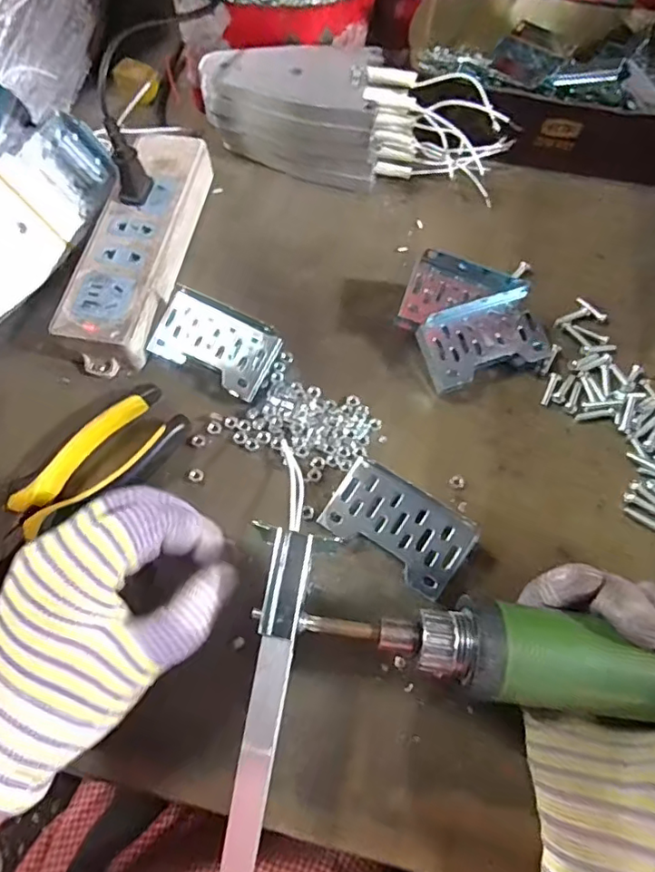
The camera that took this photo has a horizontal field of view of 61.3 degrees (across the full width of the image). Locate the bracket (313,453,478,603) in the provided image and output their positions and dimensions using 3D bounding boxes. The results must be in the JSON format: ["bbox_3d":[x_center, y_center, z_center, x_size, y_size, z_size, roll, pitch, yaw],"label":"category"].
[{"bbox_3d":[0.038,0.051,0.306,0.076,0.026,0.044,33,70,13],"label":"bracket"}]

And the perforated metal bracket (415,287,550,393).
[{"bbox_3d":[0.099,-0.062,0.354,0.078,0.015,0.049,-18,85,-6],"label":"perforated metal bracket"}]

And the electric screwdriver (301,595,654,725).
[{"bbox_3d":[0.115,0.098,0.233,0.242,0.035,0.038,8,66,1],"label":"electric screwdriver"}]

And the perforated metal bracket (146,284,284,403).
[{"bbox_3d":[-0.071,-0.059,0.350,0.076,0.008,0.048,26,88,4],"label":"perforated metal bracket"}]

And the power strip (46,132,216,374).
[{"bbox_3d":[-0.128,-0.129,0.380,0.055,0.036,0.180,10,66,4],"label":"power strip"}]

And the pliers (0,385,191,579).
[{"bbox_3d":[-0.163,0.045,0.310,0.191,0.020,0.042,-41,72,-16],"label":"pliers"}]

